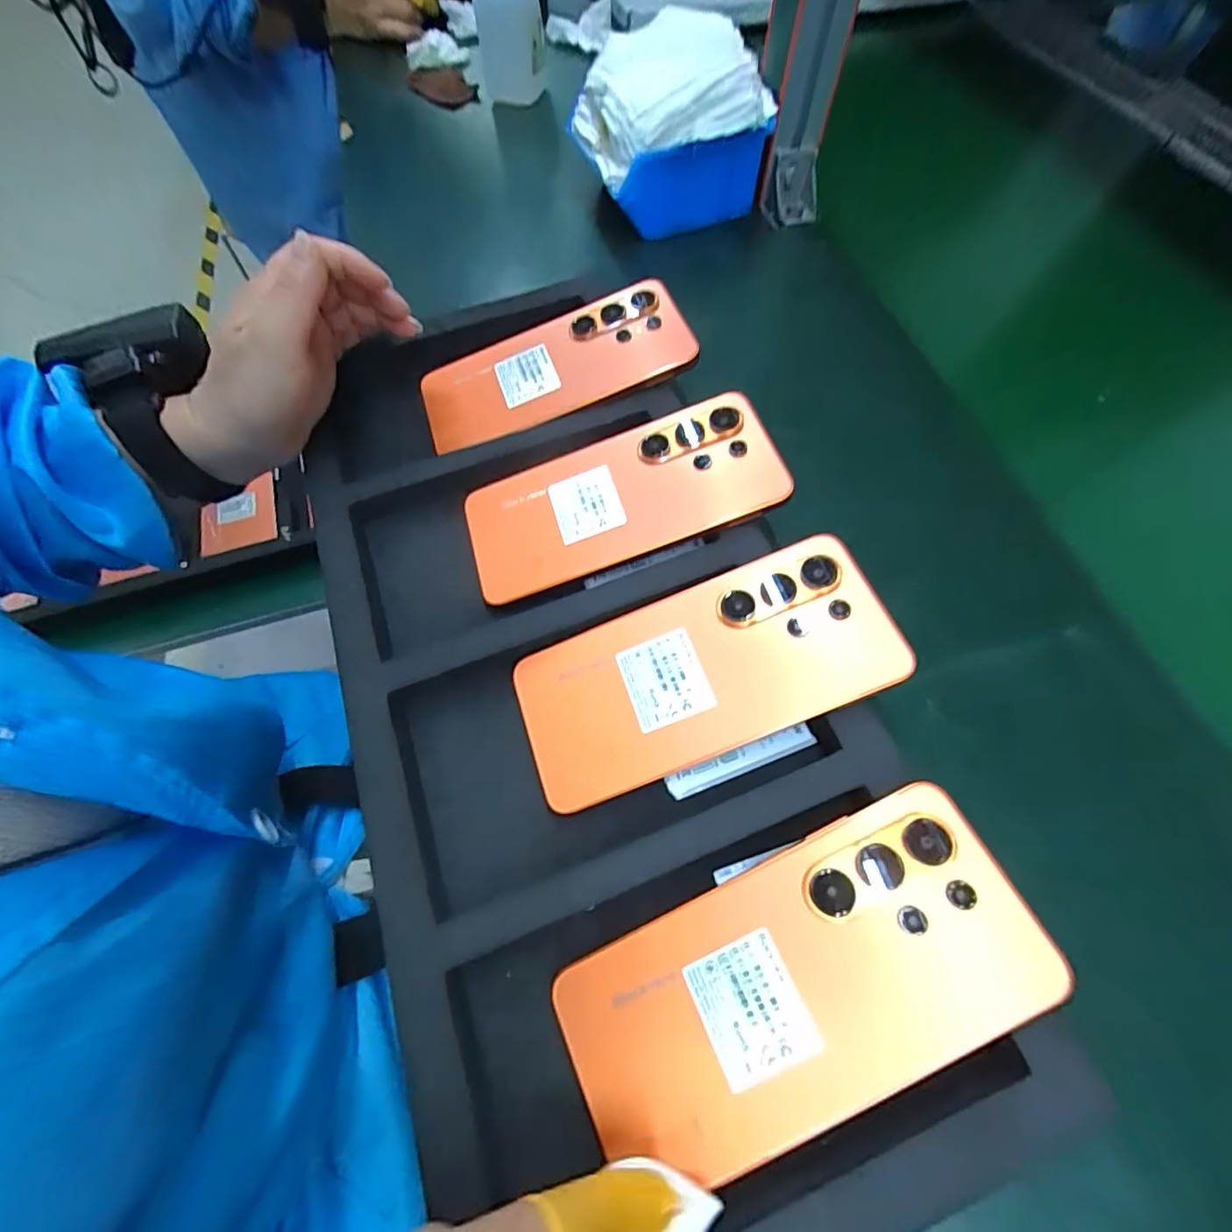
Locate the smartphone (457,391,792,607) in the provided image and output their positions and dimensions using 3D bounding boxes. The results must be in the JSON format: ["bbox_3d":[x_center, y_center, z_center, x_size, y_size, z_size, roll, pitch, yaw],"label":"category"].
[{"bbox_3d":[0.002,-0.064,0.290,0.169,0.008,0.076,-19,66,5],"label":"smartphone"}]

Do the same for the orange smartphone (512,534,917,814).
[{"bbox_3d":[0.038,0.025,0.247,0.170,0.012,0.077,-22,67,4],"label":"orange smartphone"}]

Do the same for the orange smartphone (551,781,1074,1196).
[{"bbox_3d":[0.064,0.132,0.194,0.167,0.007,0.080,-26,68,0],"label":"orange smartphone"}]

